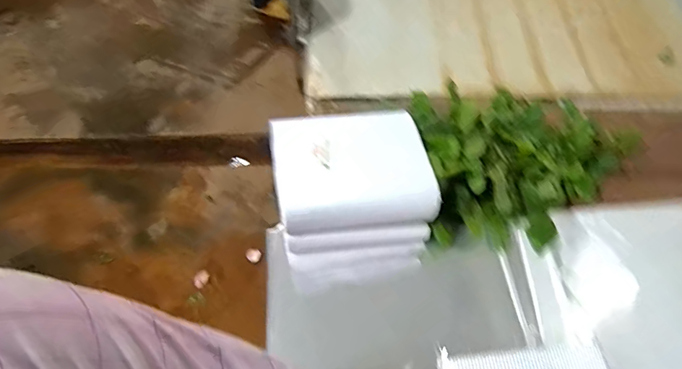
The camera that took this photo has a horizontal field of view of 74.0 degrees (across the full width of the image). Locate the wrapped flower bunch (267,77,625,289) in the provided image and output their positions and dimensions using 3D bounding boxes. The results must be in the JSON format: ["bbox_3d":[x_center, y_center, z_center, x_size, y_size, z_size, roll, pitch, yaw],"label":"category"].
[{"bbox_3d":[0.204,-0.006,0.718,0.597,0.182,0.213,-7,56,-5],"label":"wrapped flower bunch"}]

